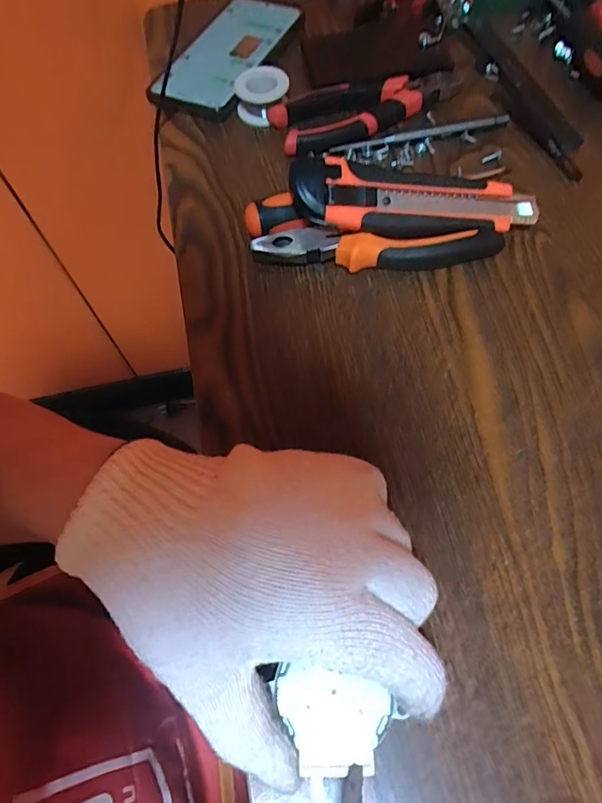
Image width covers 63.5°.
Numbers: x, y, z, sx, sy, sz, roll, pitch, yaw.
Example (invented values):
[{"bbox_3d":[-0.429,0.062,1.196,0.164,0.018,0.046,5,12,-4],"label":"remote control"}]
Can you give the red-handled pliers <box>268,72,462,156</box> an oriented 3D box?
[{"bbox_3d":[0.052,-0.226,0.371,0.151,0.021,0.052,-27,65,-10],"label":"red-handled pliers"}]

